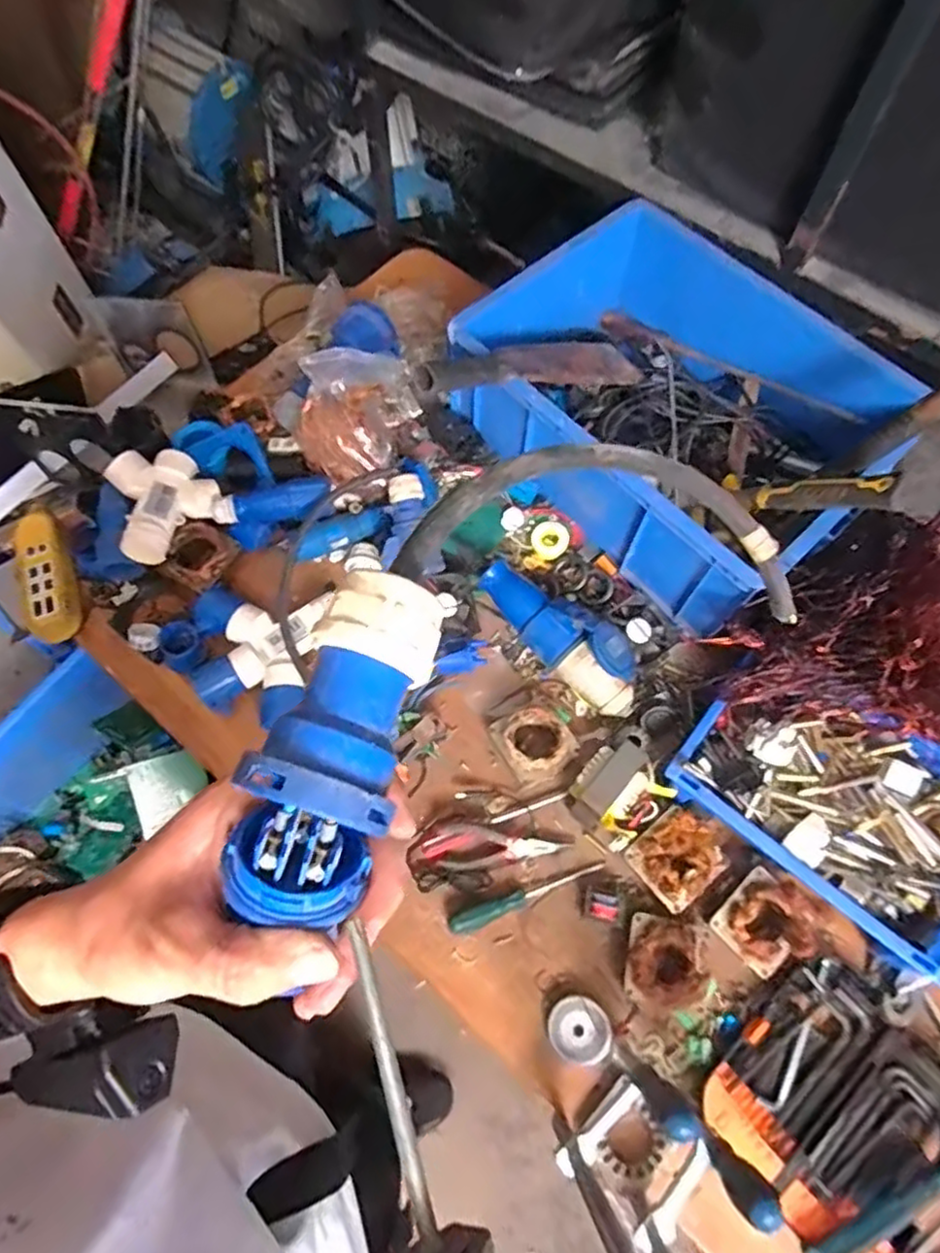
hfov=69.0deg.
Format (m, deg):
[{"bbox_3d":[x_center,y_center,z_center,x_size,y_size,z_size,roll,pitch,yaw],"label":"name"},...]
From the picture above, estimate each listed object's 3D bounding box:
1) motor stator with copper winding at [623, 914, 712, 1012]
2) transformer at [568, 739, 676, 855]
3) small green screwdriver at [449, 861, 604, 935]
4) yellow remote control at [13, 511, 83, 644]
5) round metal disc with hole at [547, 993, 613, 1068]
[{"bbox_3d":[0.200,0.345,0.701,0.080,0.040,0.086,11,67,3],"label":"motor stator with copper winding"},{"bbox_3d":[0.161,0.184,0.753,0.097,0.067,0.090,-39,73,-16],"label":"transformer"},{"bbox_3d":[0.064,0.290,0.739,0.178,0.017,0.021,-20,69,-10],"label":"small green screwdriver"},{"bbox_3d":[-0.534,-0.069,0.869,0.068,0.037,0.178,-16,68,-8],"label":"yellow remote control"},{"bbox_3d":[0.111,0.408,0.689,0.058,0.024,0.062,1,67,-1],"label":"round metal disc with hole"}]

